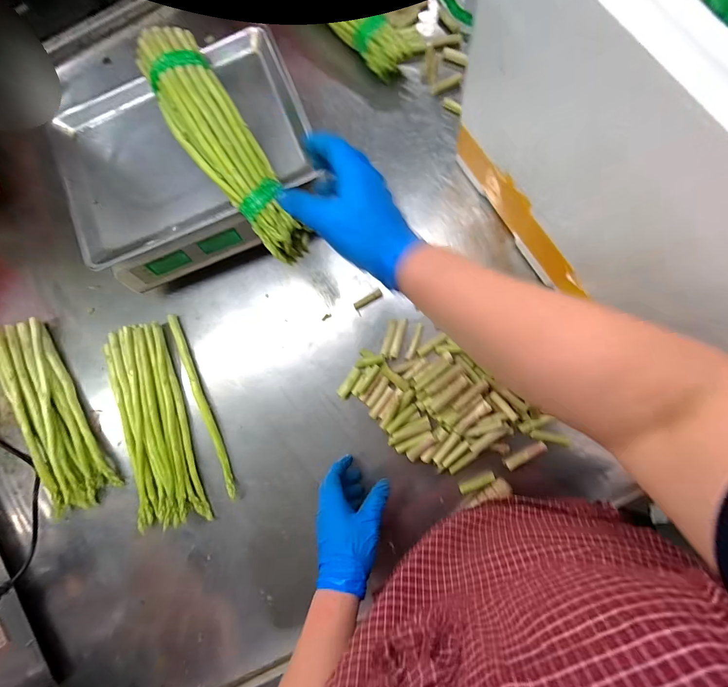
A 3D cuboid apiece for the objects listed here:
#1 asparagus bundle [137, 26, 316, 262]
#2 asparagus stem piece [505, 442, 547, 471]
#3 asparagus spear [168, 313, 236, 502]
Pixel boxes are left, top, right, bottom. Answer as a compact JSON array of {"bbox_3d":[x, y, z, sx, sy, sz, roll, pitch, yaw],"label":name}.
[{"bbox_3d":[-0.169,-0.239,0.407,0.073,0.047,0.321,-33,84,0],"label":"asparagus bundle"},{"bbox_3d":[0.228,0.158,0.482,0.060,0.012,0.017,-30,83,1],"label":"asparagus stem piece"},{"bbox_3d":[-0.251,0.093,0.527,0.018,0.014,0.294,-24,84,2],"label":"asparagus spear"}]

